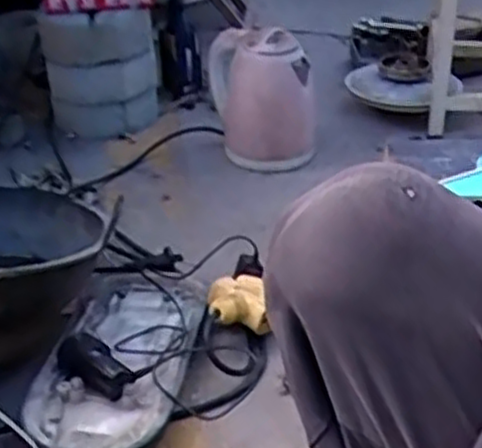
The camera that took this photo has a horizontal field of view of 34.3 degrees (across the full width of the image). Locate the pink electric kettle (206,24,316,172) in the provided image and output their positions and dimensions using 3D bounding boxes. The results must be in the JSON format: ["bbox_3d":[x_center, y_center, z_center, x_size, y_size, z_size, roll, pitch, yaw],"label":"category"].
[{"bbox_3d":[0.037,-0.225,1.349,0.144,0.204,0.204,-11,33,-12],"label":"pink electric kettle"}]

